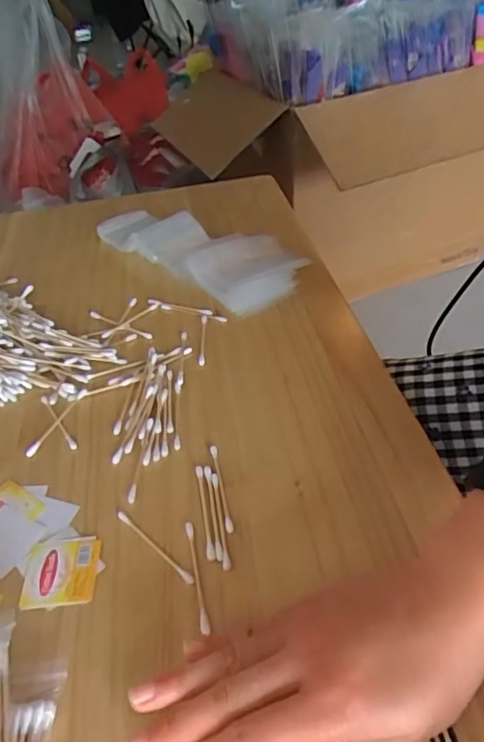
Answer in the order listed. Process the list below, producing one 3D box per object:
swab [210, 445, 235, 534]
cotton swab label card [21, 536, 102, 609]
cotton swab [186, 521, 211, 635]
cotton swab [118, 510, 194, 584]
[{"bbox_3d":[-0.014,0.076,0.371,0.005,0.004,0.071,-11,43,-6],"label":"swab"},{"bbox_3d":[-0.109,0.119,0.334,0.043,0.004,0.043,-6,40,1],"label":"cotton swab label card"},{"bbox_3d":[-0.026,0.117,0.323,0.005,0.006,0.072,-11,43,-6],"label":"cotton swab"},{"bbox_3d":[-0.054,0.106,0.341,0.072,0.004,0.005,31,54,33],"label":"cotton swab"}]

